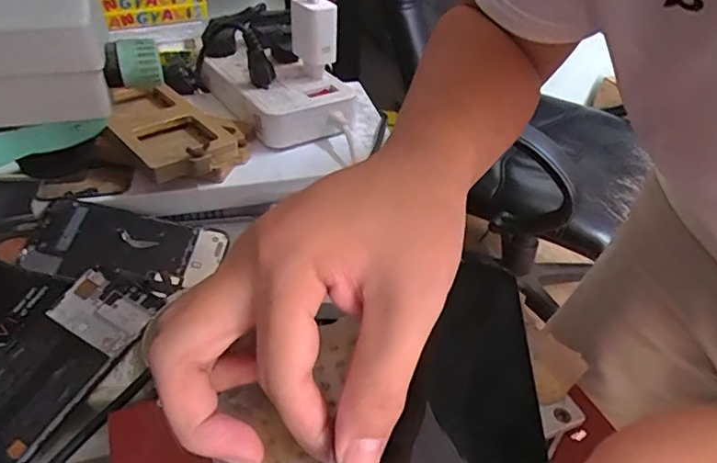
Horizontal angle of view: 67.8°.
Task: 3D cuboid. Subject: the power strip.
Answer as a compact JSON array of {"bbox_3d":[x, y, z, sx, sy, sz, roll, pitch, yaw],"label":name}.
[{"bbox_3d":[-0.085,-0.142,0.558,0.100,0.043,0.163,-27,47,-30],"label":"power strip"}]

